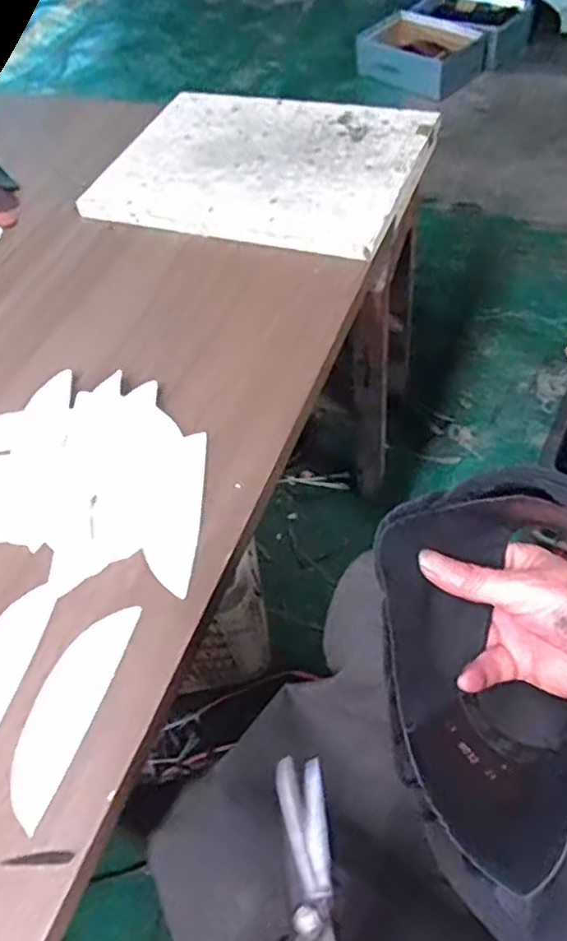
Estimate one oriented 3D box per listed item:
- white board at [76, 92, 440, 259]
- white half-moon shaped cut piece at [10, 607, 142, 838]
[{"bbox_3d":[-0.026,-0.396,0.841,0.379,0.023,0.302,16,58,19],"label":"white board"},{"bbox_3d":[-0.157,0.166,0.471,0.048,0.010,0.151,13,59,15],"label":"white half-moon shaped cut piece"}]

